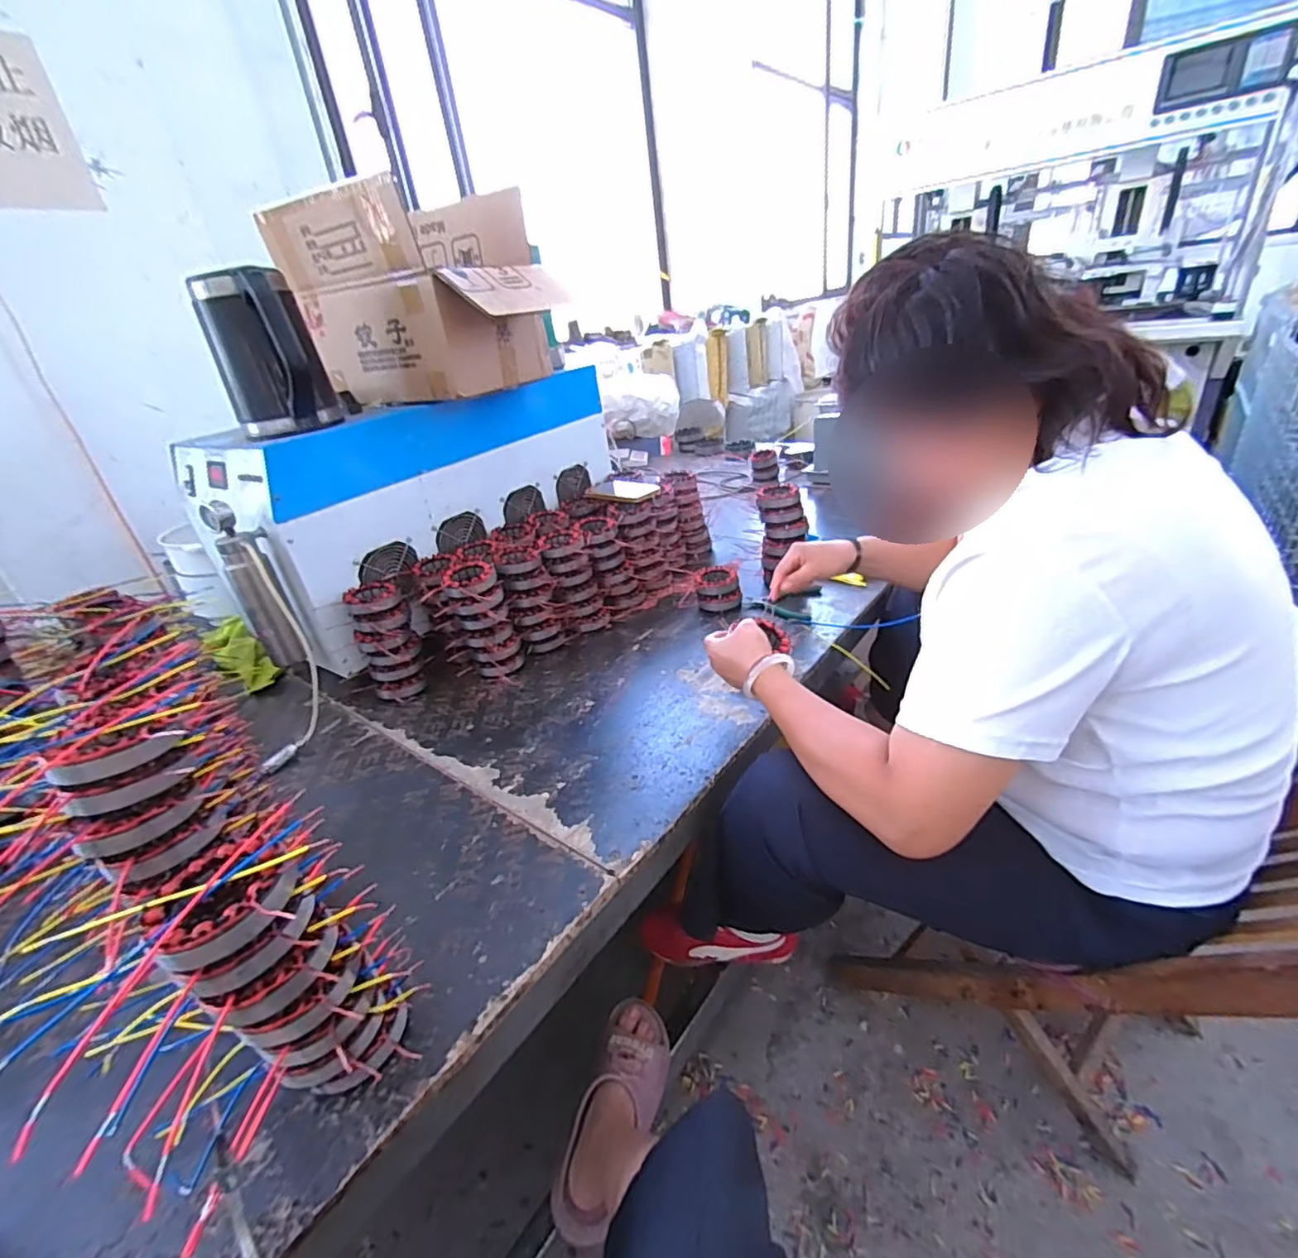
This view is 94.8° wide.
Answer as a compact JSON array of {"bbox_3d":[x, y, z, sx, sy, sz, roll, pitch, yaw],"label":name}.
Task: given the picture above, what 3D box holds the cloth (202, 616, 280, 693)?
[{"bbox_3d":[-0.769,0.045,1.130,0.140,0.103,0.088,18,37,38],"label":"cloth"}]

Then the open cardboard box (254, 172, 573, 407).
[{"bbox_3d":[-0.401,-0.594,1.085,0.434,0.292,0.291,7,32,24],"label":"open cardboard box"}]

